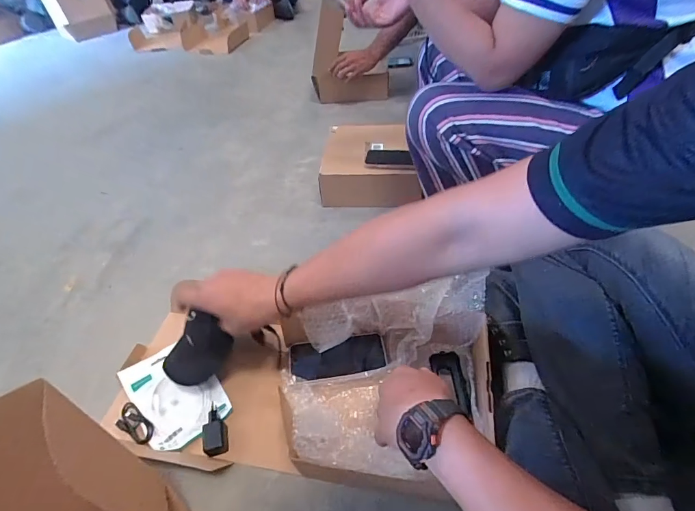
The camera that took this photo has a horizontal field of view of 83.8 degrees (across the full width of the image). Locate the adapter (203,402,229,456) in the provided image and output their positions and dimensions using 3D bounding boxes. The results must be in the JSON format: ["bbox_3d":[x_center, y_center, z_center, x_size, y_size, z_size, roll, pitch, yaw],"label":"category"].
[{"bbox_3d":[-0.209,0.269,0.610,0.031,0.030,0.079,-13,45,-8],"label":"adapter"}]

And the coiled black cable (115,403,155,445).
[{"bbox_3d":[-0.346,0.276,0.630,0.081,0.006,0.036,26,53,28],"label":"coiled black cable"}]

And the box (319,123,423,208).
[{"bbox_3d":[0.064,-0.250,1.058,0.248,0.107,0.248,2,45,6],"label":"box"}]

